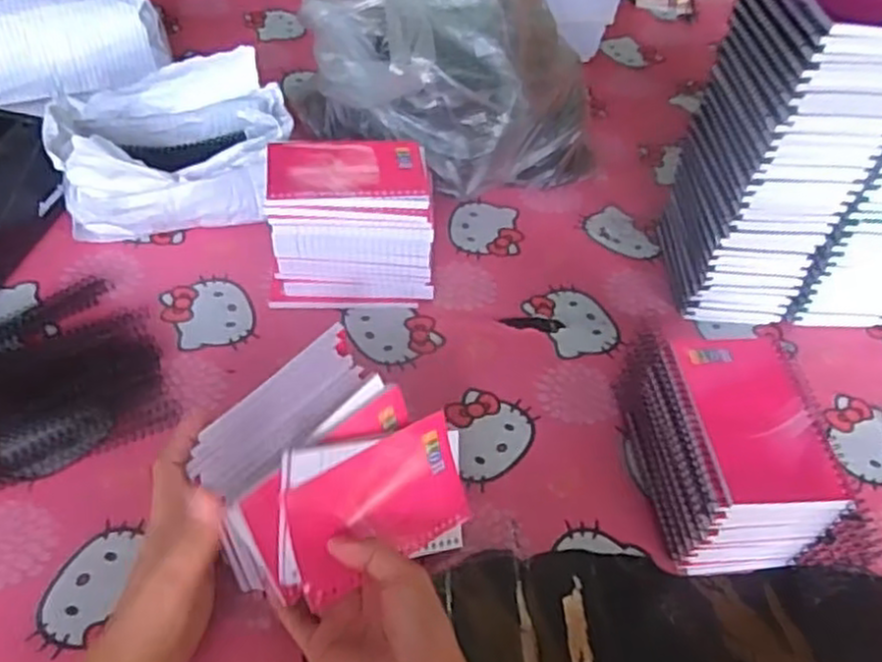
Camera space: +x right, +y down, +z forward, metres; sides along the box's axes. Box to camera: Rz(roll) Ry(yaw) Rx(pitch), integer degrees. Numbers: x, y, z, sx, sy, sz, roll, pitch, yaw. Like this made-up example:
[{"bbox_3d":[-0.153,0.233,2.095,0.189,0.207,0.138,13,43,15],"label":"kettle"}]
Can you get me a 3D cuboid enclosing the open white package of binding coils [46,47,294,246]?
[{"bbox_3d":[-0.239,-0.161,0.685,0.198,0.115,0.148,-13,52,-17],"label":"open white package of binding coils"}]

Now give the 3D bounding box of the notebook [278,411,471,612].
[{"bbox_3d":[-0.039,0.112,0.485,0.135,0.093,0.015,-9,5,-36],"label":"notebook"}]

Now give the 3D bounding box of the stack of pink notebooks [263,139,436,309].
[{"bbox_3d":[-0.077,-0.095,0.657,0.140,0.107,0.108,-1,49,-7],"label":"stack of pink notebooks"}]

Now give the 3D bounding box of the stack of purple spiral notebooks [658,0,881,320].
[{"bbox_3d":[0.269,-0.140,0.620,0.092,0.290,0.123,-1,49,-7],"label":"stack of purple spiral notebooks"}]

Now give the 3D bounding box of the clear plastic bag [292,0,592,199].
[{"bbox_3d":[0.005,-0.274,0.758,0.244,0.215,0.262,-25,56,-25],"label":"clear plastic bag"}]

